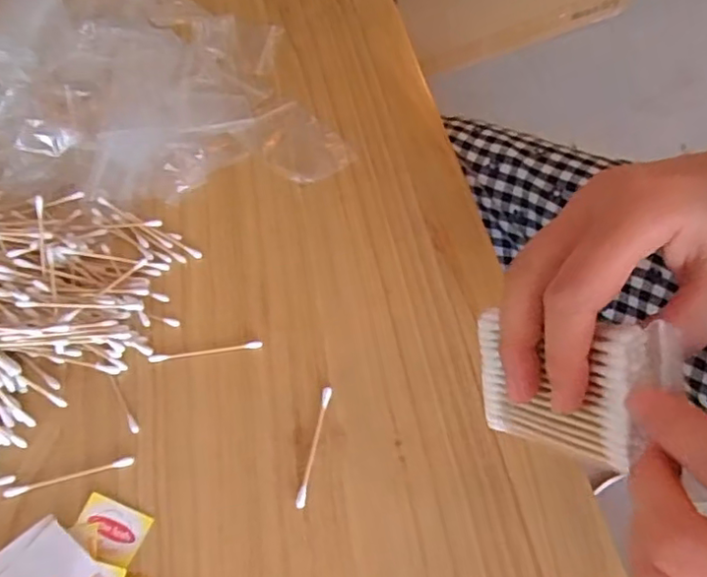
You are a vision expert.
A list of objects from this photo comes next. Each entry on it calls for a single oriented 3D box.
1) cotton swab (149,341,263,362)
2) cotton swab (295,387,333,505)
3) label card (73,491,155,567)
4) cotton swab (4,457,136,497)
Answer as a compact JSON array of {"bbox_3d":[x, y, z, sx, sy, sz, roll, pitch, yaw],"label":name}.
[{"bbox_3d":[-0.094,0.040,0.391,0.072,0.004,0.006,-7,58,-3],"label":"cotton swab"},{"bbox_3d":[-0.023,0.090,0.356,0.005,0.004,0.072,10,59,7],"label":"cotton swab"},{"bbox_3d":[-0.133,0.131,0.335,0.039,0.004,0.027,18,60,12],"label":"label card"},{"bbox_3d":[-0.162,0.107,0.349,0.073,0.004,0.006,-13,59,-7],"label":"cotton swab"}]

